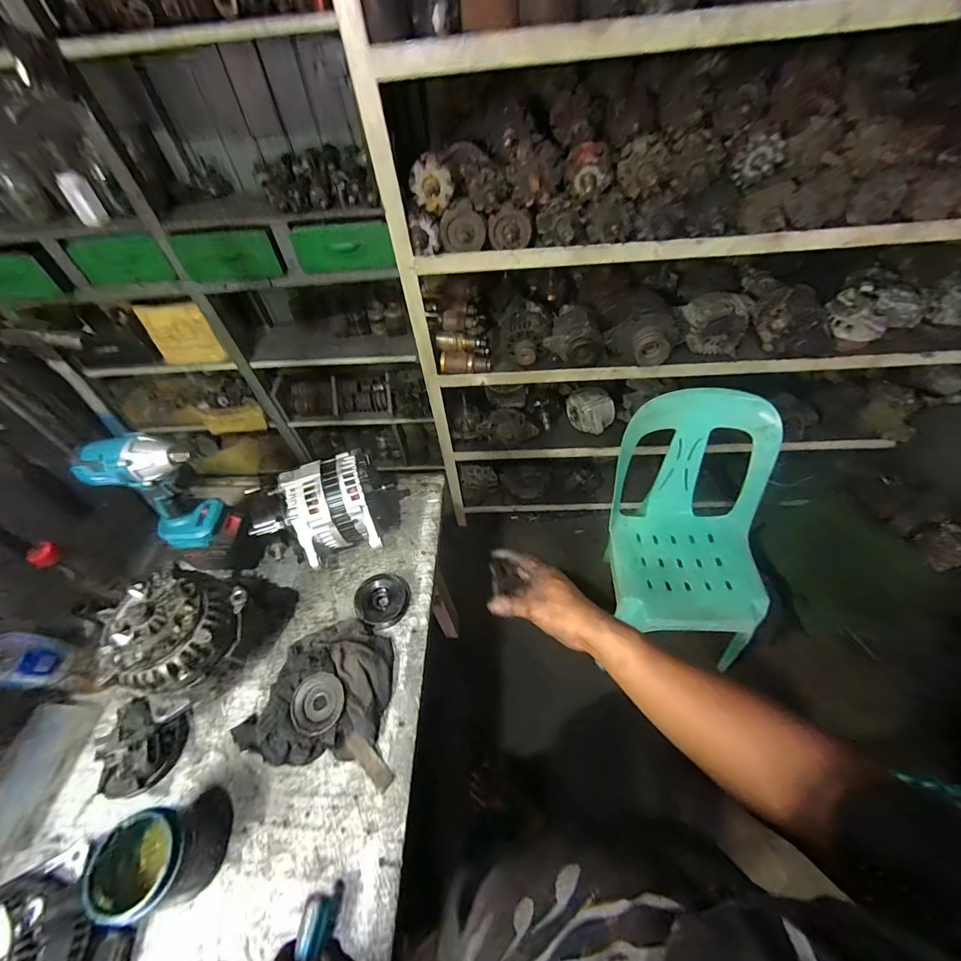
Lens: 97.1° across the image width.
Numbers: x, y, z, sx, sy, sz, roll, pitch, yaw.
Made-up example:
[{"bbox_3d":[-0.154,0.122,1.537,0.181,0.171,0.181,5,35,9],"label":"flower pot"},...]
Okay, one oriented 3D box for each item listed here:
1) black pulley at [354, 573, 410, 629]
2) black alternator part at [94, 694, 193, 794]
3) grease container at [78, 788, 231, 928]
[{"bbox_3d":[-0.155,0.189,0.671,0.084,0.046,0.073,-16,53,-6],"label":"black pulley"},{"bbox_3d":[-0.458,0.358,0.566,0.094,0.059,0.110,8,54,12],"label":"black alternator part"},{"bbox_3d":[-0.368,0.423,0.485,0.105,0.096,0.101,-12,53,-3],"label":"grease container"}]

